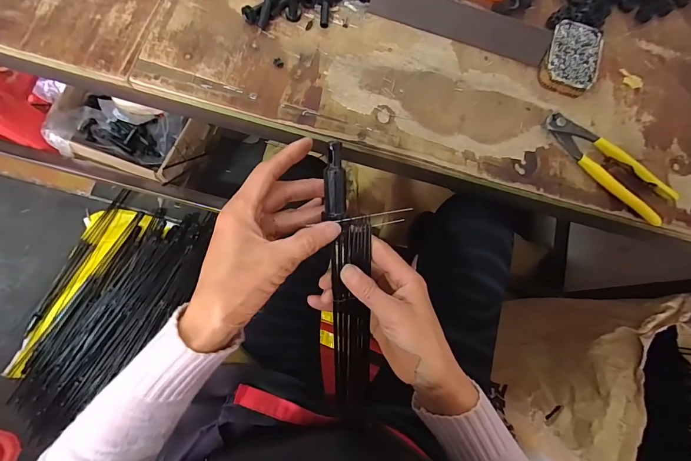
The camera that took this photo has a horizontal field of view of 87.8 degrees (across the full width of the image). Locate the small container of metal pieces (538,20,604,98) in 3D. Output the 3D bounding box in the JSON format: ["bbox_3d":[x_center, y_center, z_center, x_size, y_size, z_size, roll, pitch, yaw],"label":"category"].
[{"bbox_3d":[0.269,-0.207,0.430,0.060,0.021,0.087,19,76,-2],"label":"small container of metal pieces"}]

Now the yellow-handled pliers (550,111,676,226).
[{"bbox_3d":[0.294,-0.075,0.405,0.042,0.029,0.158,-43,85,-13],"label":"yellow-handled pliers"}]

